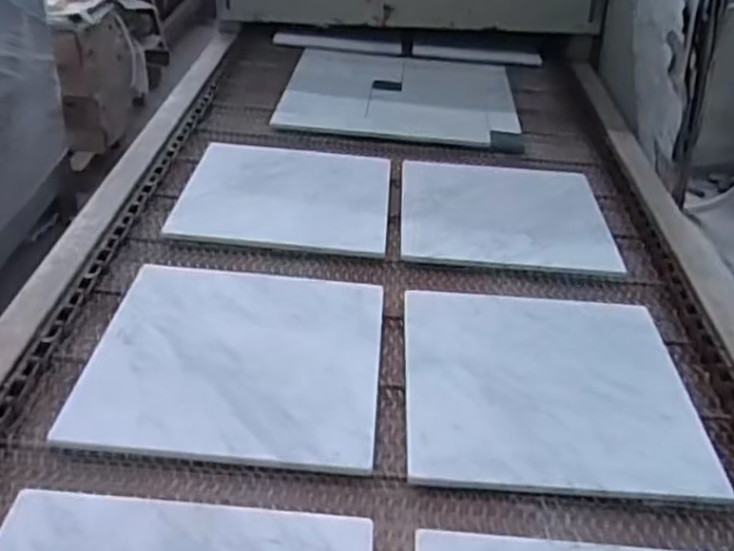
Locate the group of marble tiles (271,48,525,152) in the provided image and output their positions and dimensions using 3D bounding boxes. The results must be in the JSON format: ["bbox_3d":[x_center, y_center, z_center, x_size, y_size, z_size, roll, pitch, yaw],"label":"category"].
[{"bbox_3d":[0.070,-0.370,1.529,0.445,0.015,0.474,6,33,1],"label":"group of marble tiles"}]

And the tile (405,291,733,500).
[{"bbox_3d":[0.195,0.110,0.819,0.301,0.014,0.293,4,38,0],"label":"tile"}]

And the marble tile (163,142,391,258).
[{"bbox_3d":[-0.117,-0.126,1.134,0.296,0.010,0.288,5,32,1],"label":"marble tile"}]

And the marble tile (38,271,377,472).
[{"bbox_3d":[-0.137,0.083,0.823,0.299,0.012,0.293,5,36,0],"label":"marble tile"}]

